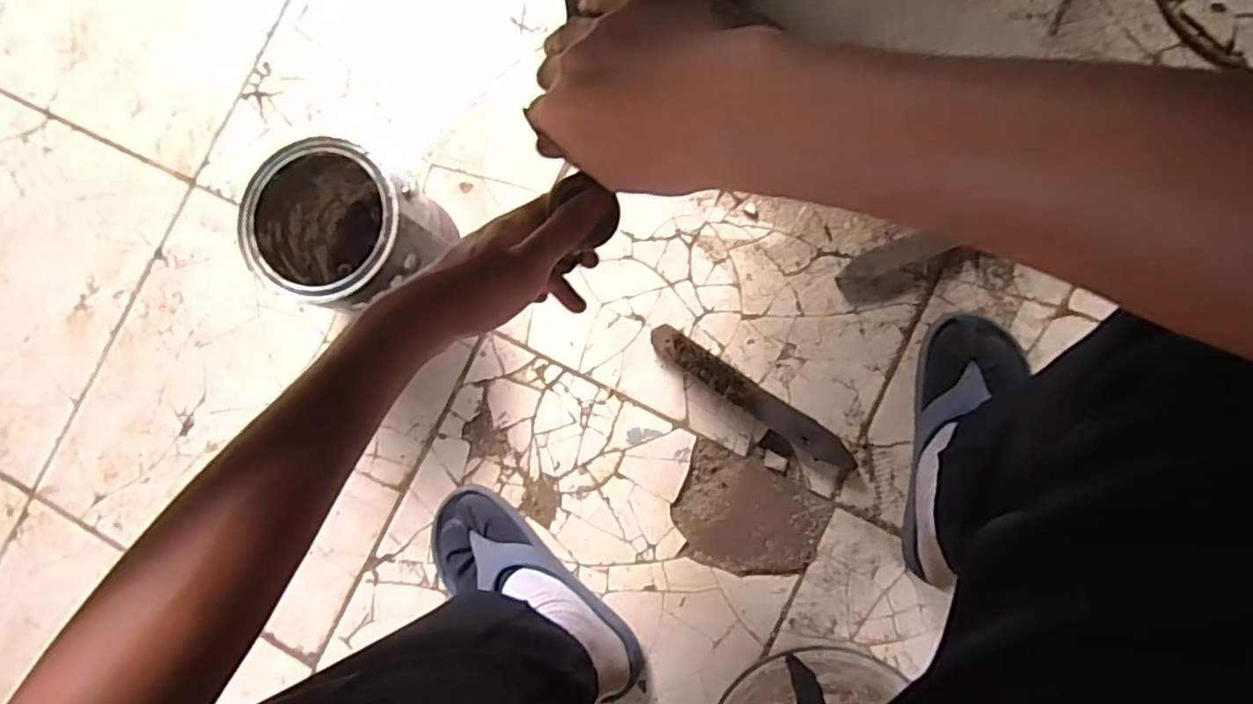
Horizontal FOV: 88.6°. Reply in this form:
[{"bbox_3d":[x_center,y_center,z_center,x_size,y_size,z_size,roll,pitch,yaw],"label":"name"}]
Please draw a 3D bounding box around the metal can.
[{"bbox_3d":[-0.272,-0.116,0.652,0.160,0.158,0.145,19,89,8],"label":"metal can"}]

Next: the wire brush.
[{"bbox_3d":[0.125,0.047,0.652,0.234,0.042,0.031,35,91,8],"label":"wire brush"}]

